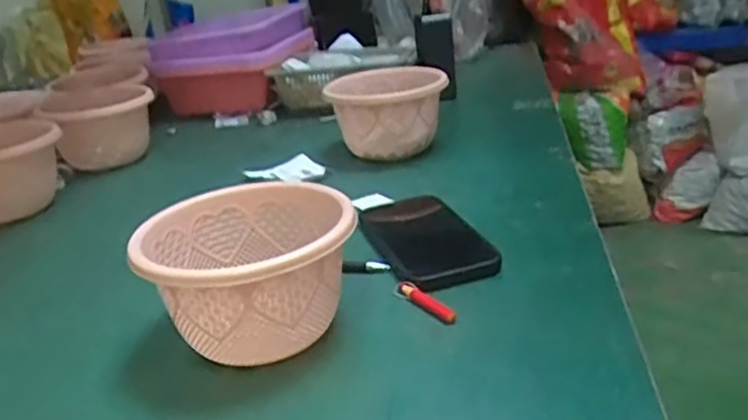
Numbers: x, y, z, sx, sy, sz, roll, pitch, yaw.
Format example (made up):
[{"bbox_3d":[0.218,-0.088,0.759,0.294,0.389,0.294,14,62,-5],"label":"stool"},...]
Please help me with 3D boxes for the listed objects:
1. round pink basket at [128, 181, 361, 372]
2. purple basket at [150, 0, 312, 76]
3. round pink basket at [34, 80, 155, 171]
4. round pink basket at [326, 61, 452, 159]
[{"bbox_3d":[-0.082,0.046,0.460,0.131,0.086,0.128,-5,23,2],"label":"round pink basket"},{"bbox_3d":[-0.234,-0.286,1.123,0.216,0.068,0.211,1,24,17],"label":"purple basket"},{"bbox_3d":[-0.369,-0.119,0.907,0.141,0.102,0.138,-14,24,-20],"label":"round pink basket"},{"bbox_3d":[0.015,-0.118,0.834,0.141,0.092,0.146,-7,23,-5],"label":"round pink basket"}]

